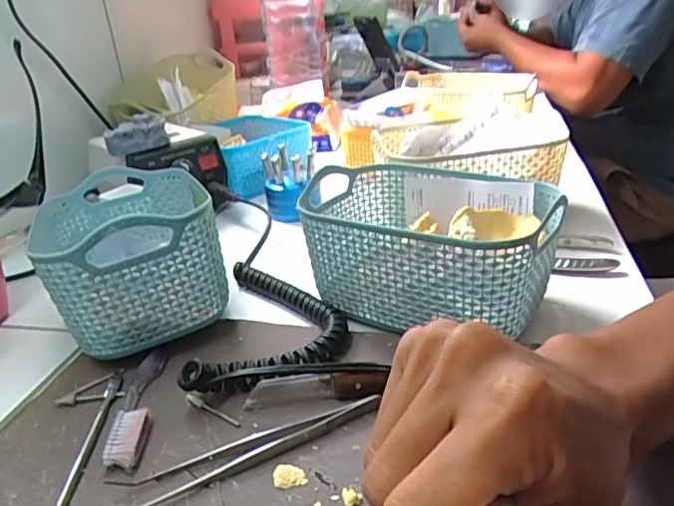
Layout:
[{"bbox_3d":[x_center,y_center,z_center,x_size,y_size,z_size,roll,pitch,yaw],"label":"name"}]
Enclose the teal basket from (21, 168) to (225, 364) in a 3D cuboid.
[{"bbox_3d":[-0.154,-0.002,0.419,0.109,0.099,0.172,-14,28,-19],"label":"teal basket"}]

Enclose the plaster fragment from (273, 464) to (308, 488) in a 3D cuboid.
[{"bbox_3d":[-0.024,0.110,0.277,0.016,0.004,0.014,-9,27,-8],"label":"plaster fragment"}]

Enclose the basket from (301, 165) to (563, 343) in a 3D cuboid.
[{"bbox_3d":[0.064,-0.001,0.399,0.165,0.084,0.117,13,32,32],"label":"basket"}]

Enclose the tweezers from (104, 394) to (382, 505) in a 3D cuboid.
[{"bbox_3d":[-0.045,0.101,0.291,0.137,0.010,0.025,-14,28,-18],"label":"tweezers"}]

